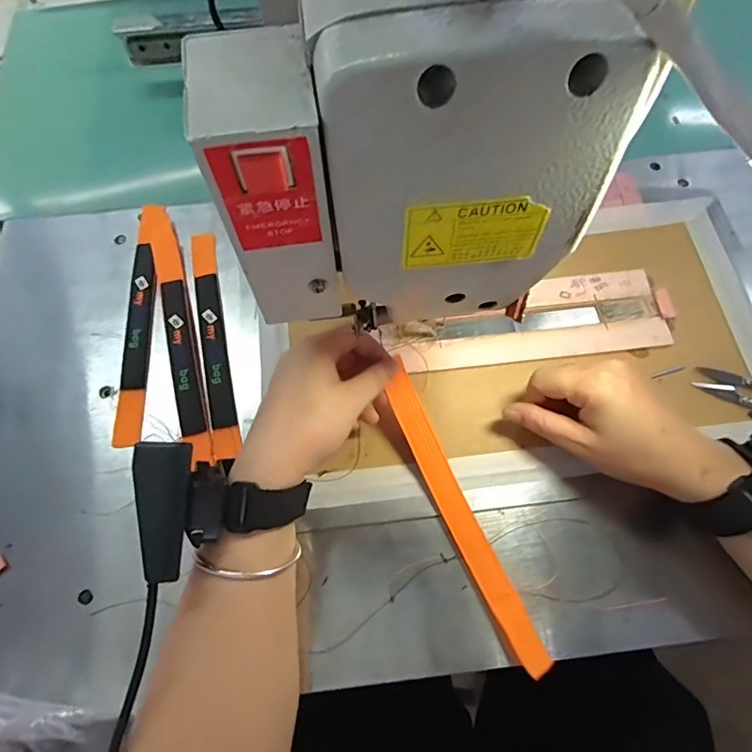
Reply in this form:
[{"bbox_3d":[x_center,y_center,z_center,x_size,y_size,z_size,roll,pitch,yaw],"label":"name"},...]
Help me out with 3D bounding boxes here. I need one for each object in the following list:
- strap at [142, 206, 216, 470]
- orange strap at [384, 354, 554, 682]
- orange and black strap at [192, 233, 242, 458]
[{"bbox_3d":[-0.162,-0.045,0.401,0.022,0.010,0.240,-17,69,-6],"label":"strap"},{"bbox_3d":[0.056,0.092,0.332,0.021,0.019,0.210,-24,77,-9],"label":"orange strap"},{"bbox_3d":[-0.130,-0.029,0.395,0.019,0.007,0.197,-12,68,-4],"label":"orange and black strap"}]

